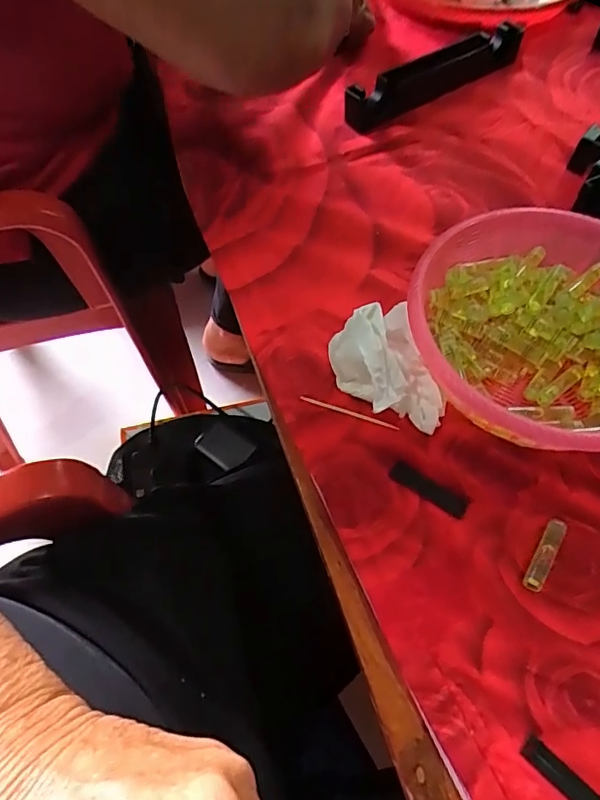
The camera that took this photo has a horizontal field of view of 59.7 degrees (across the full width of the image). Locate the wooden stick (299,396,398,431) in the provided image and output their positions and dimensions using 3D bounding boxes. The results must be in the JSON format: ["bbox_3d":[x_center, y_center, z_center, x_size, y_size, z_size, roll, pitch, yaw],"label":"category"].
[{"bbox_3d":[0.030,0.008,0.322,0.062,0.004,0.004,17,63,12],"label":"wooden stick"}]

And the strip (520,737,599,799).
[{"bbox_3d":[0.122,0.172,0.233,0.044,0.004,0.011,39,70,21],"label":"strip"}]

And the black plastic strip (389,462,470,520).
[{"bbox_3d":[0.075,0.051,0.303,0.047,0.004,0.012,29,66,17],"label":"black plastic strip"}]

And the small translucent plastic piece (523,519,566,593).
[{"bbox_3d":[0.133,0.084,0.282,0.010,0.006,0.041,29,66,17],"label":"small translucent plastic piece"}]

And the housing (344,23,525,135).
[{"bbox_3d":[0.131,-0.307,0.490,0.204,0.027,0.026,-29,64,-13],"label":"housing"}]

